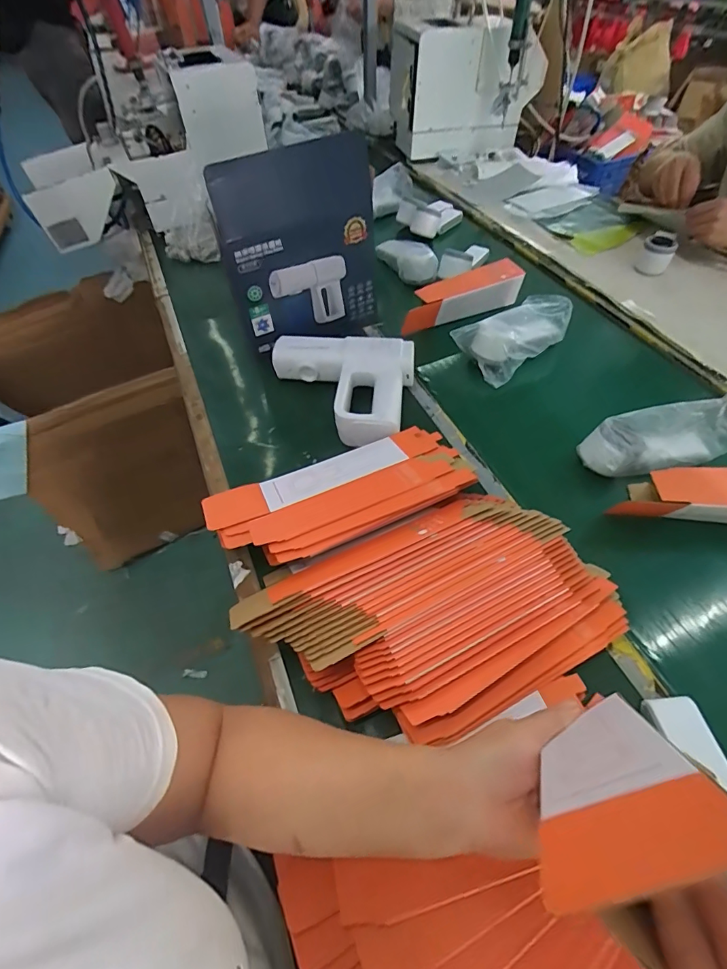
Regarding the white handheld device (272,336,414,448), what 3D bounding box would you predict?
[{"bbox_3d":[-0.042,-0.141,0.664,0.215,0.052,0.179,6,53,7],"label":"white handheld device"}]

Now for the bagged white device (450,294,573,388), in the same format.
[{"bbox_3d":[0.244,-0.247,0.752,0.182,0.075,0.095,-36,59,-22],"label":"bagged white device"}]

